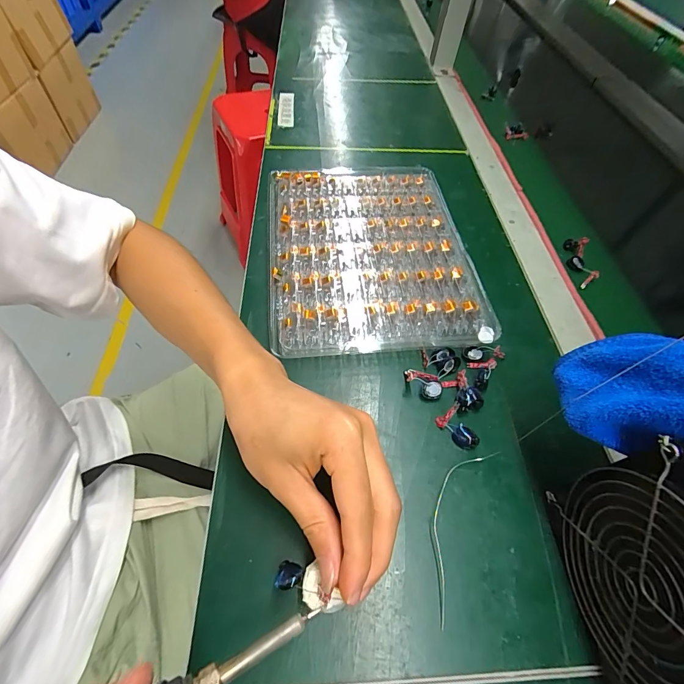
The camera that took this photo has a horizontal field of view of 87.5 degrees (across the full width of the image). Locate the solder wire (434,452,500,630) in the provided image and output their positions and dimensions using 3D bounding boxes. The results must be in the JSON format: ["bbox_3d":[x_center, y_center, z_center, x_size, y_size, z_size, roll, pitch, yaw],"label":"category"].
[{"bbox_3d":[0.077,0.122,0.246,0.028,0.008,0.117,26,58,14],"label":"solder wire"}]

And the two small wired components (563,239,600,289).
[{"bbox_3d":[0.275,-0.098,0.415,0.021,0.027,0.086,4,56,0],"label":"two small wired components"}]

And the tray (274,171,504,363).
[{"bbox_3d":[0.027,-0.094,0.378,0.198,0.030,0.246,-3,56,-5],"label":"tray"}]

